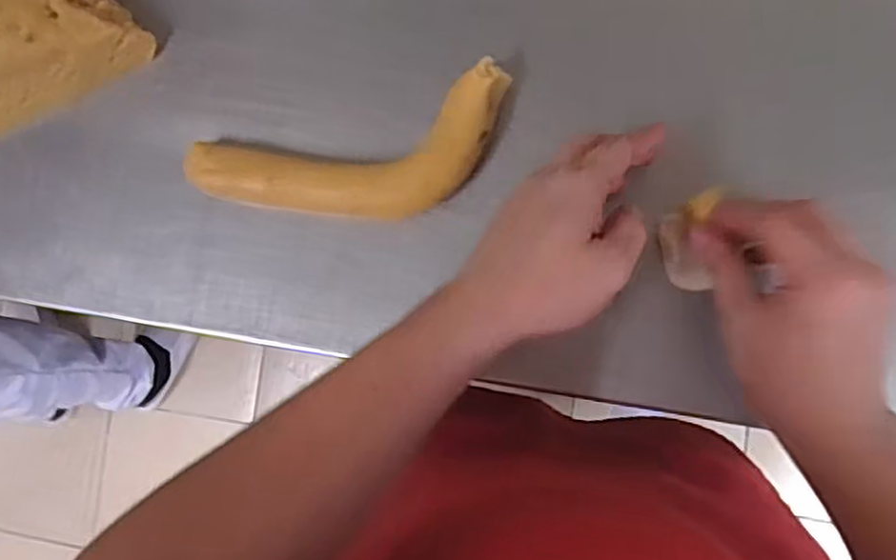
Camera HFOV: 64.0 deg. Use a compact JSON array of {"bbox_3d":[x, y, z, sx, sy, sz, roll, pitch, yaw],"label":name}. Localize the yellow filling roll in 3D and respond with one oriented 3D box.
[{"bbox_3d":[-0.067,-0.080,0.492,0.221,0.030,0.083,-9,87,9],"label":"yellow filling roll"}]

